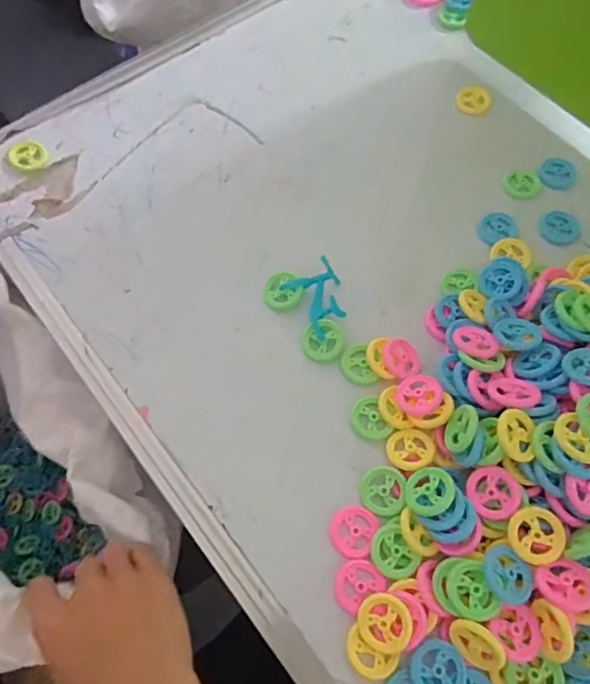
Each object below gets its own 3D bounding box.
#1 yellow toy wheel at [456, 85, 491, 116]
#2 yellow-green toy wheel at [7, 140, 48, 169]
[{"bbox_3d":[0.160,-0.218,0.468,0.027,0.007,0.027,0,65,0],"label":"yellow toy wheel"},{"bbox_3d":[-0.226,-0.158,0.441,0.029,0.005,0.028,0,65,0],"label":"yellow-green toy wheel"}]

